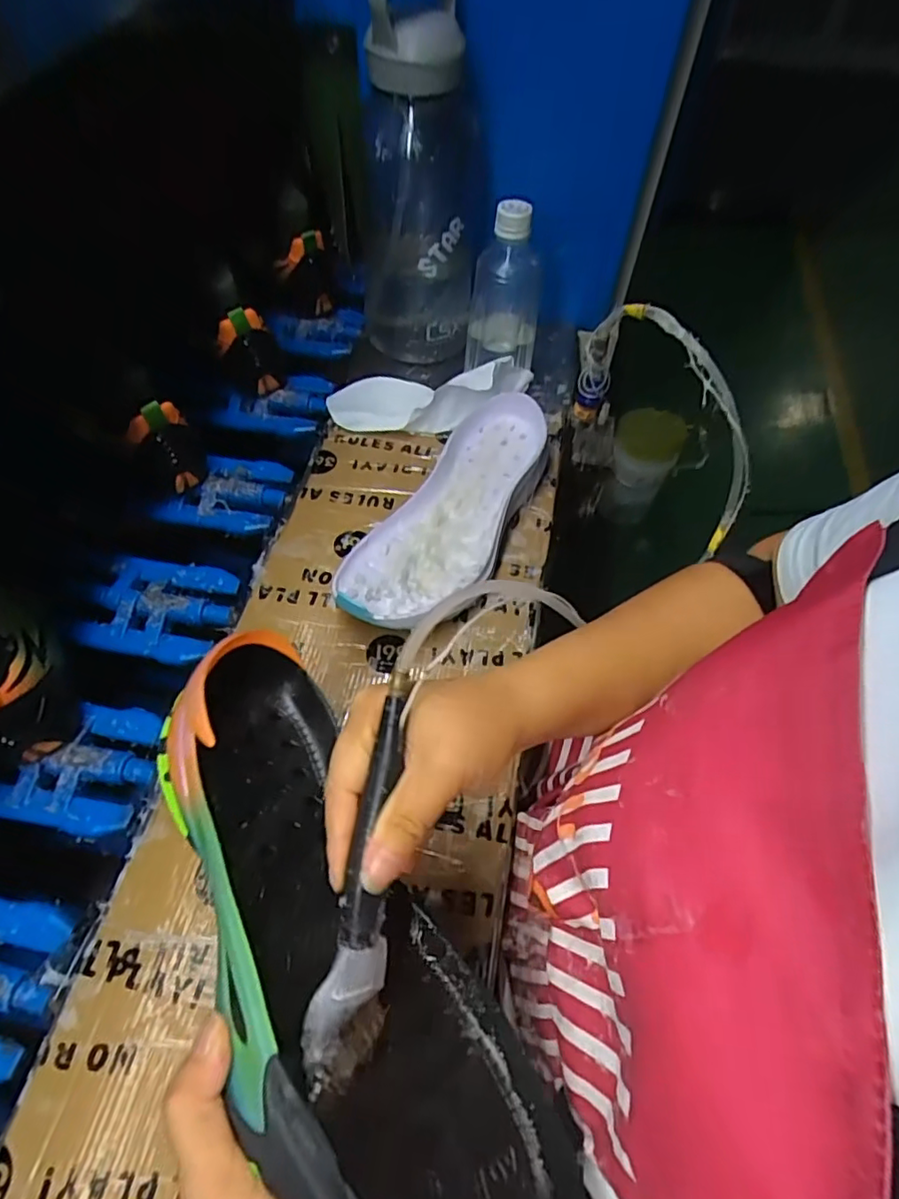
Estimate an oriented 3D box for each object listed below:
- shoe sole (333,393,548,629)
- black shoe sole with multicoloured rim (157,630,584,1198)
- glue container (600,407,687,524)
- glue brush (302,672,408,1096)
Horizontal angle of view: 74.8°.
[{"bbox_3d":[0.007,-0.073,0.492,0.101,0.048,0.266,25,64,15],"label":"shoe sole"},{"bbox_3d":[-0.050,0.133,0.259,0.115,0.053,0.282,-3,46,-47],"label":"black shoe sole with multicoloured rim"},{"bbox_3d":[0.228,-0.155,0.715,0.074,0.140,0.075,16,61,10],"label":"glue container"},{"bbox_3d":[-0.033,0.108,0.243,0.024,0.033,0.152,7,82,6],"label":"glue brush"}]

